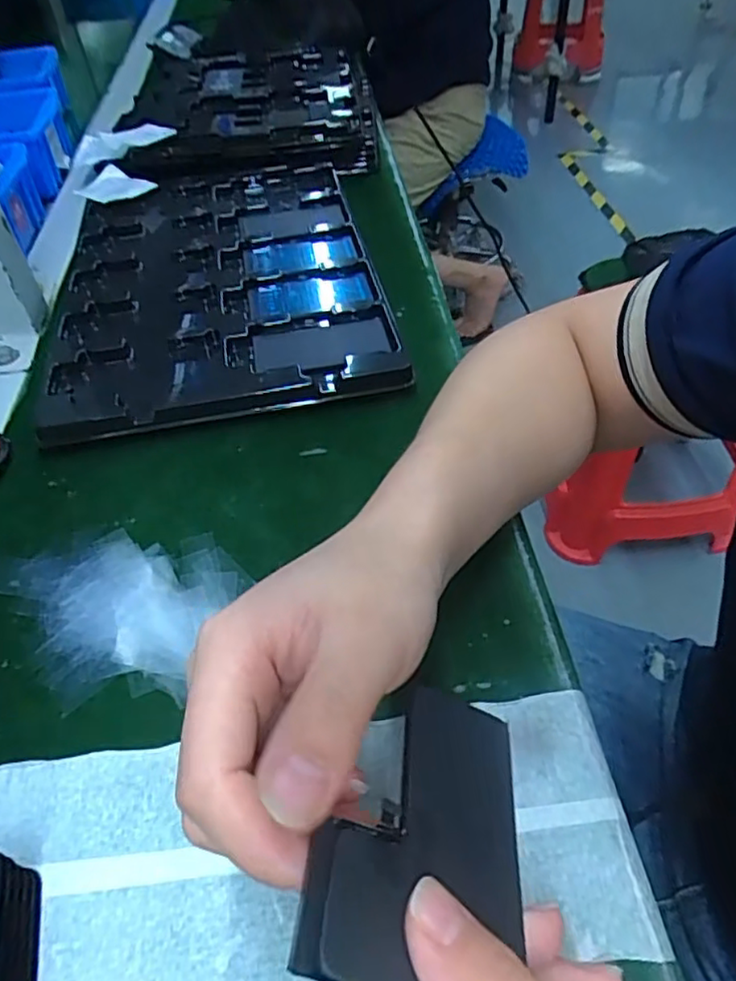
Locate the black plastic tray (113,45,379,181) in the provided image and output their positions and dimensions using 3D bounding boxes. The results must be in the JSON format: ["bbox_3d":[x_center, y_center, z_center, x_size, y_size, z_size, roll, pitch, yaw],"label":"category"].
[{"bbox_3d":[-0.133,-0.428,0.691,0.264,0.040,0.350,-5,49,-1],"label":"black plastic tray"}]

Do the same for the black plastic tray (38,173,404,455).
[{"bbox_3d":[-0.117,-0.166,0.487,0.231,0.024,0.324,-11,50,-5],"label":"black plastic tray"}]

